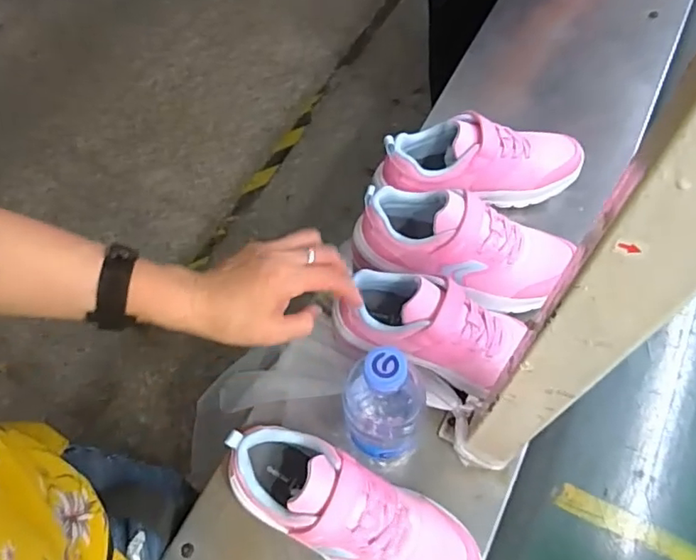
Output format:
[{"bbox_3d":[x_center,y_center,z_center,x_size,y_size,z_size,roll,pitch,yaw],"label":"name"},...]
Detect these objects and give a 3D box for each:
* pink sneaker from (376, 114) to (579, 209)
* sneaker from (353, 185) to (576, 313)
[{"bbox_3d":[0.153,-0.139,0.657,0.237,0.081,0.074,0,62,-10],"label":"pink sneaker"},{"bbox_3d":[0.113,-0.041,0.602,0.213,0.091,0.087,13,62,12],"label":"sneaker"}]

